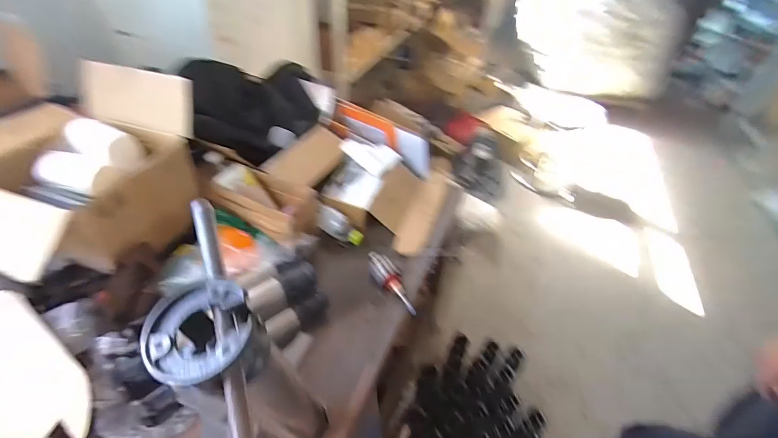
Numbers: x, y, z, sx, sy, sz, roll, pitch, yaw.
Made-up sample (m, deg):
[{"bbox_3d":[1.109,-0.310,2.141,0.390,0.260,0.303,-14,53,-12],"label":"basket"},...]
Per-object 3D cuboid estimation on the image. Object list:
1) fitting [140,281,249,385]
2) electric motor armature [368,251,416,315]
[{"bbox_3d":[-0.135,0.080,0.265,0.068,0.021,0.071,2,43,-2],"label":"fitting"},{"bbox_3d":[0.008,0.143,0.867,0.051,0.042,0.186,-27,51,-28],"label":"electric motor armature"}]

